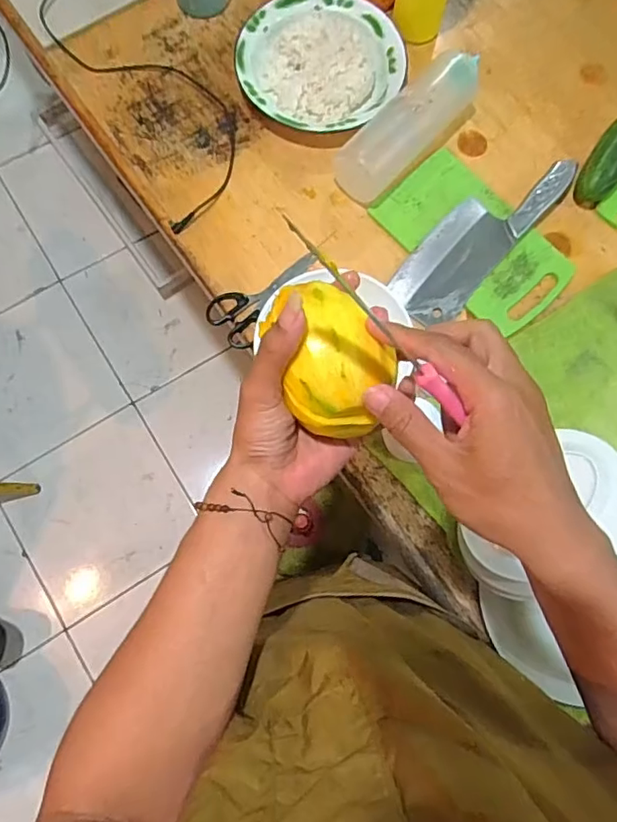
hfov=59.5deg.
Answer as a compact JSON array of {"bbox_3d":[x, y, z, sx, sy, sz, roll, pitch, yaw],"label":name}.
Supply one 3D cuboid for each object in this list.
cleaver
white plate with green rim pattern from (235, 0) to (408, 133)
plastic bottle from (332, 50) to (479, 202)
[{"bbox_3d":[0.209,-0.218,0.656,0.087,0.035,0.268,41,80,7],"label":"cleaver"},{"bbox_3d":[0.017,-0.450,0.693,0.207,0.036,0.203,0,76,0],"label":"white plate with green rim pattern"},{"bbox_3d":[0.125,-0.355,0.660,0.063,0.090,0.215,42,80,7],"label":"plastic bottle"}]

